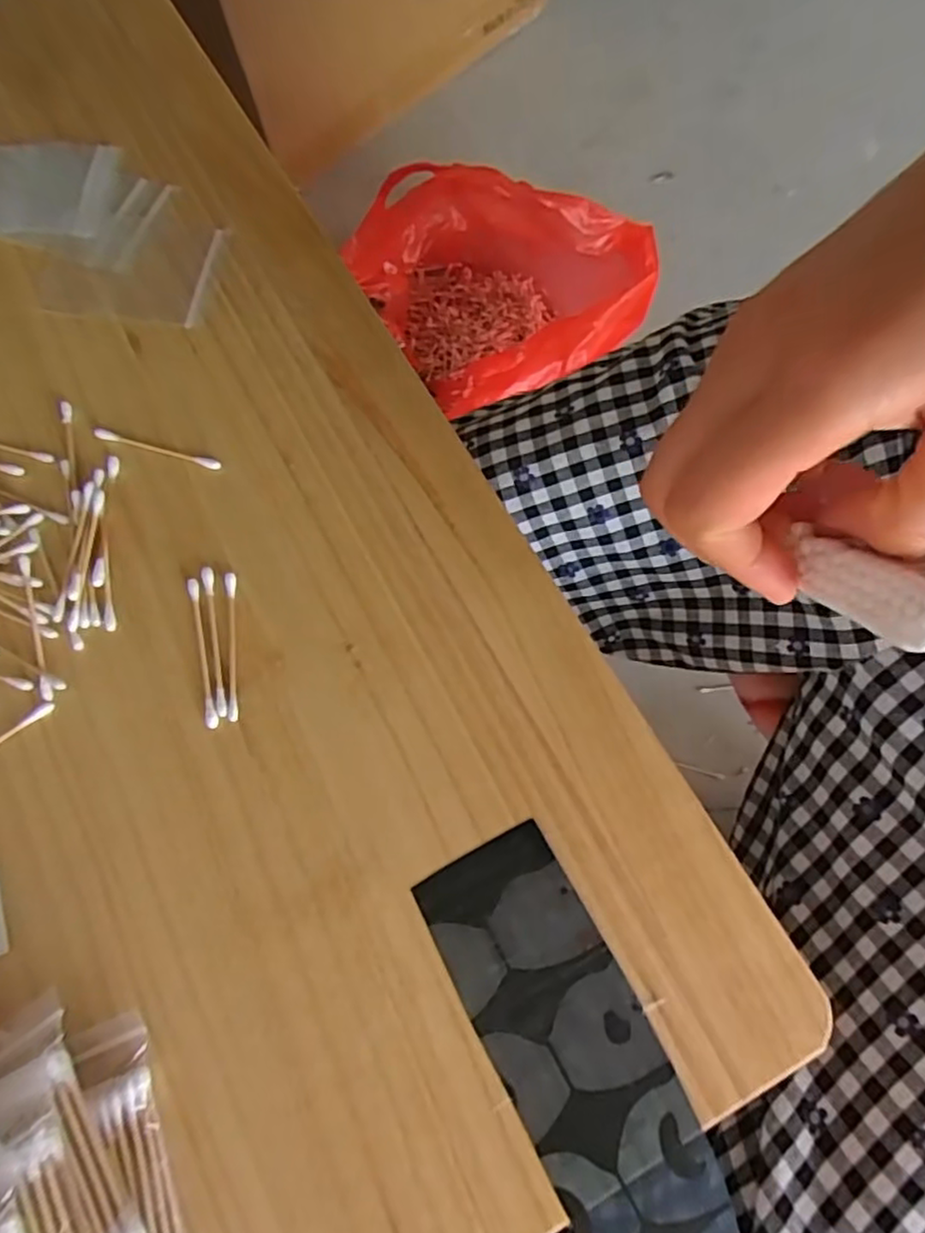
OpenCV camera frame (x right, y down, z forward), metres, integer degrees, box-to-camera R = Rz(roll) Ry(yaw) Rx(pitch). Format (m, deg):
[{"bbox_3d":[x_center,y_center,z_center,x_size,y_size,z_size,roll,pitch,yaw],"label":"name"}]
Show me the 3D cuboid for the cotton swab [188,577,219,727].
[{"bbox_3d":[-0.121,0.016,0.309,0.006,0.004,0.073,-14,72,-3],"label":"cotton swab"}]

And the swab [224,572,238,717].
[{"bbox_3d":[-0.108,0.013,0.309,0.005,0.004,0.070,-7,72,-1],"label":"swab"}]

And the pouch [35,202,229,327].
[{"bbox_3d":[-0.194,-0.207,0.386,0.099,0.004,0.078,10,73,5],"label":"pouch"}]

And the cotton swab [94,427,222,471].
[{"bbox_3d":[-0.159,-0.087,0.345,0.071,0.004,0.007,17,74,7],"label":"cotton swab"}]

